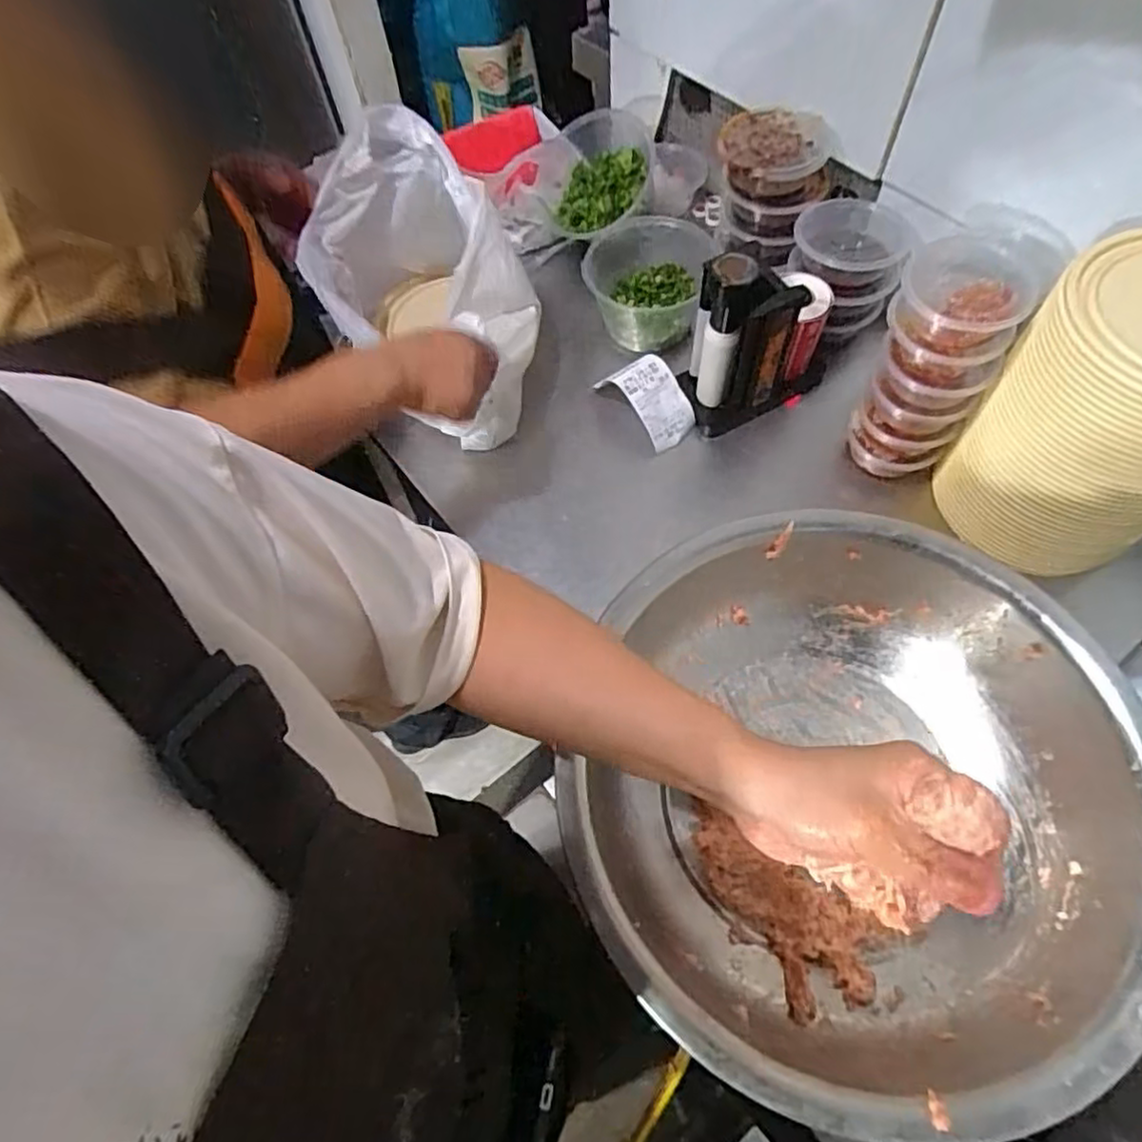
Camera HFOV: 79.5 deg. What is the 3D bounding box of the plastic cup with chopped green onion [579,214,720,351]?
[{"bbox_3d":[0.085,-0.311,0.751,0.136,0.071,0.127,1,63,5],"label":"plastic cup with chopped green onion"}]

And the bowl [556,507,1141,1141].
[{"bbox_3d":[0.183,0.151,0.486,0.361,0.118,0.366,-2,62,3],"label":"bowl"}]

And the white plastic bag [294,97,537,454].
[{"bbox_3d":[-0.144,-0.268,0.662,0.201,0.224,0.183,5,63,7],"label":"white plastic bag"}]

